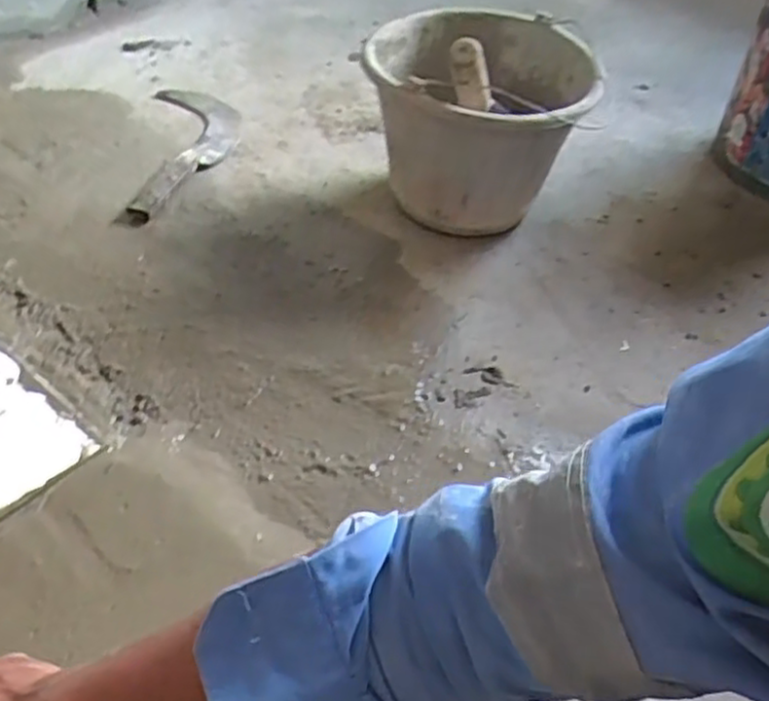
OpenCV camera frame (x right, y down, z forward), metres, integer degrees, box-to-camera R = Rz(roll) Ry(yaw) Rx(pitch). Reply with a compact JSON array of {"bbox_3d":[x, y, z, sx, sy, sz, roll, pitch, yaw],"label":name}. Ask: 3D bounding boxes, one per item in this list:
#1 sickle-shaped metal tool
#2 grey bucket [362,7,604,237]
[{"bbox_3d":[-0.287,-0.295,1.067,0.134,0.020,0.358,2,44,-5],"label":"sickle-shaped metal tool"},{"bbox_3d":[0.106,-0.271,0.914,0.261,0.253,0.245,4,44,-3],"label":"grey bucket"}]

